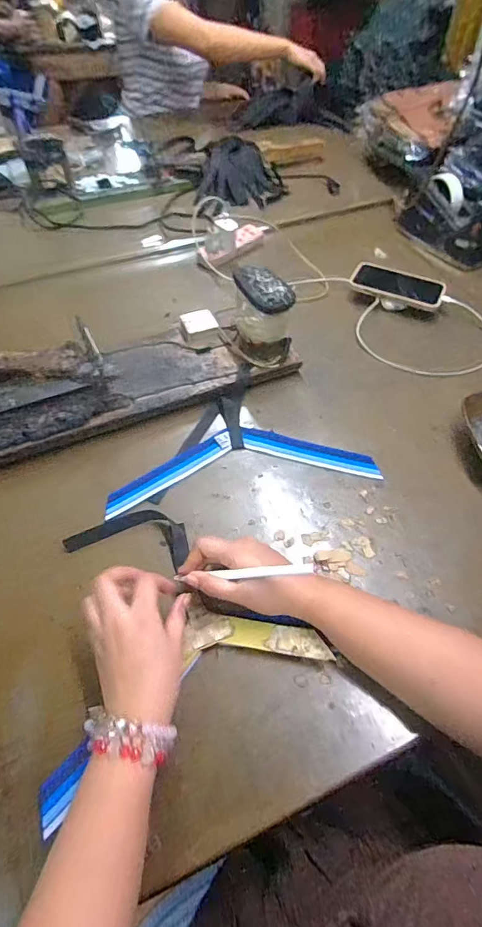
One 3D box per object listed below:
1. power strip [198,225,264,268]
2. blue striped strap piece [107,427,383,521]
[{"bbox_3d":[-0.018,-0.440,0.867,0.172,0.026,0.053,-34,60,-23],"label":"power strip"},{"bbox_3d":[-0.002,-0.002,0.550,0.327,0.006,0.105,-10,54,-7],"label":"blue striped strap piece"}]

